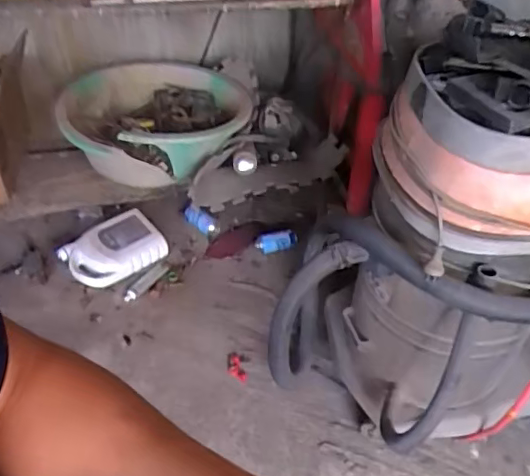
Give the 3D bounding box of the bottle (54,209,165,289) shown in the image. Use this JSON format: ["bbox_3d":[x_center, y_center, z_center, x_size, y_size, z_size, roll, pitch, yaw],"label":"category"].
[{"bbox_3d":[-0.467,0.043,1.763,0.281,0.113,0.192,-32,53,-30],"label":"bottle"}]

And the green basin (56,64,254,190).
[{"bbox_3d":[-0.302,-0.350,1.573,0.497,0.159,0.465,1,44,-1],"label":"green basin"}]

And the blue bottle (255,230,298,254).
[{"bbox_3d":[0.039,0.014,1.900,0.142,0.057,0.052,-13,46,7],"label":"blue bottle"}]

